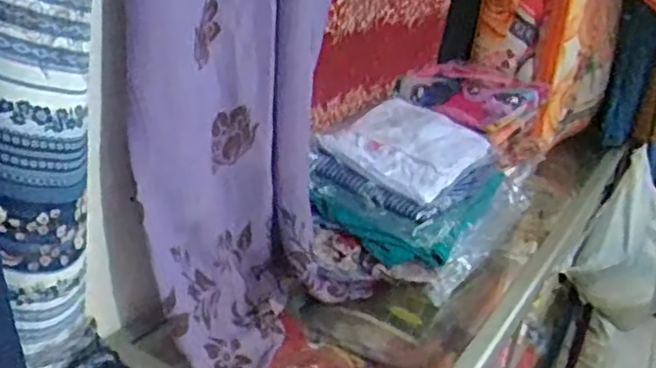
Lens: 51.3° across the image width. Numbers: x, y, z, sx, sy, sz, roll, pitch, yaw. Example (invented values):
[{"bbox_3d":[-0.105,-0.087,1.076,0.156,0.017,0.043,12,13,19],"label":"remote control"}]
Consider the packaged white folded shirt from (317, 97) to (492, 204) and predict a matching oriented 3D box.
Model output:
[{"bbox_3d":[0.133,-0.067,1.089,0.197,0.029,0.297,27,28,17],"label":"packaged white folded shirt"}]

